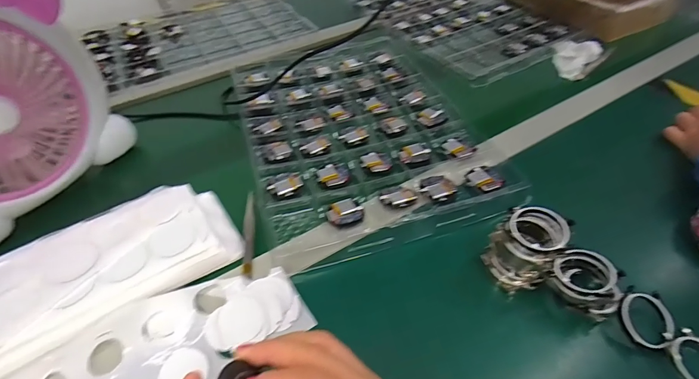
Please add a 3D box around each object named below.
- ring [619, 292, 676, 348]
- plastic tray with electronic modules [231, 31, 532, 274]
[{"bbox_3d":[0.257,0.112,0.329,0.043,0.008,0.044,3,59,-5],"label":"ring"},{"bbox_3d":[0.005,-0.103,0.559,0.305,0.022,0.456,-15,47,-11],"label":"plastic tray with electronic modules"}]

